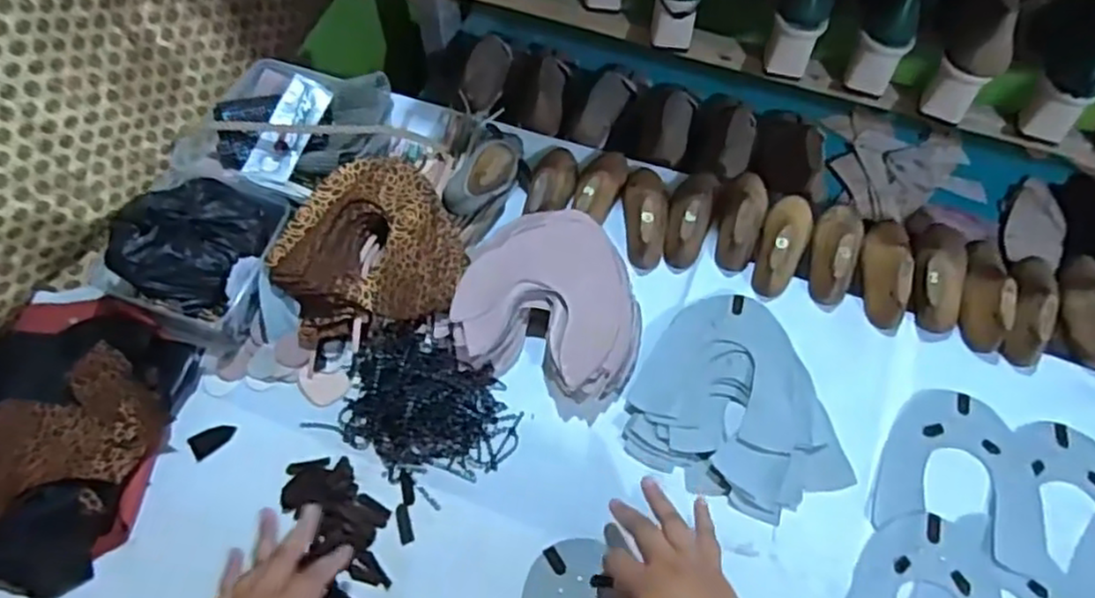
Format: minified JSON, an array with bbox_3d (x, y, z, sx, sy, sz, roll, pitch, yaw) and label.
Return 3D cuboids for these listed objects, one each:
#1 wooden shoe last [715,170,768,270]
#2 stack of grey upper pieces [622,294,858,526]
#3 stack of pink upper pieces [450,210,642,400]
[{"bbox_3d":[0.226,-0.101,0.807,0.053,0.047,0.135,16,60,9],"label":"wooden shoe last"},{"bbox_3d":[0.173,0.103,0.694,0.188,0.024,0.217,-13,60,-9],"label":"stack of grey upper pieces"},{"bbox_3d":[0.011,0.001,0.733,0.181,0.062,0.186,19,60,11],"label":"stack of pink upper pieces"}]

